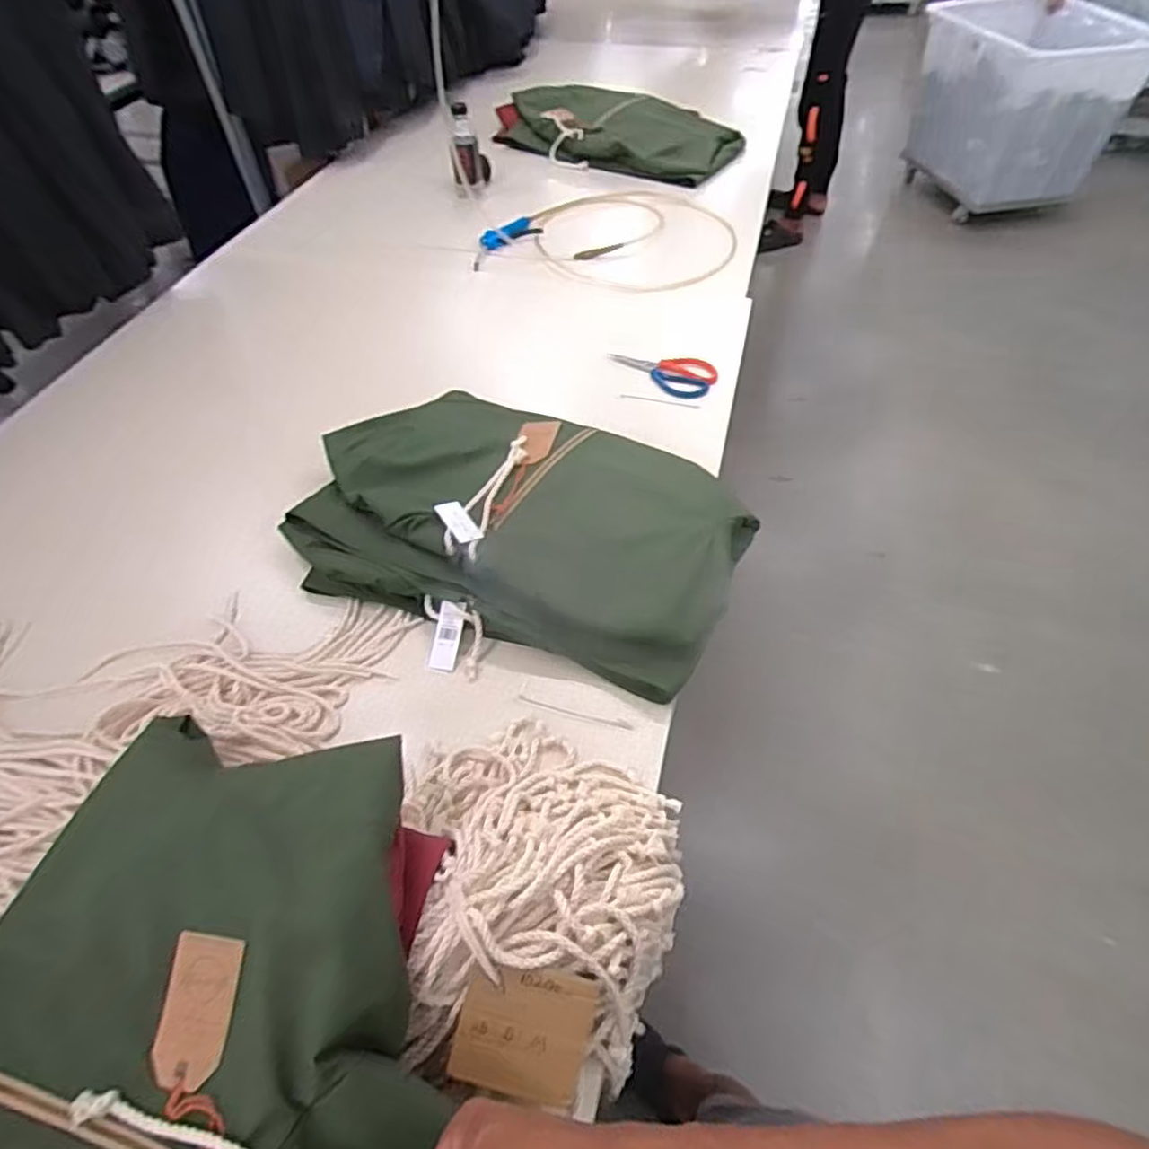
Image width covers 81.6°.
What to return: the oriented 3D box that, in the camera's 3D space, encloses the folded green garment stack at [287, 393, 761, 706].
[{"bbox_3d":[-0.077,-0.068,0.874,0.553,0.081,0.368,17,54,16],"label":"folded green garment stack"}]

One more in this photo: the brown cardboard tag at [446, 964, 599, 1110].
[{"bbox_3d":[-0.037,0.359,0.524,0.104,0.011,0.089,19,78,-6],"label":"brown cardboard tag"}]

